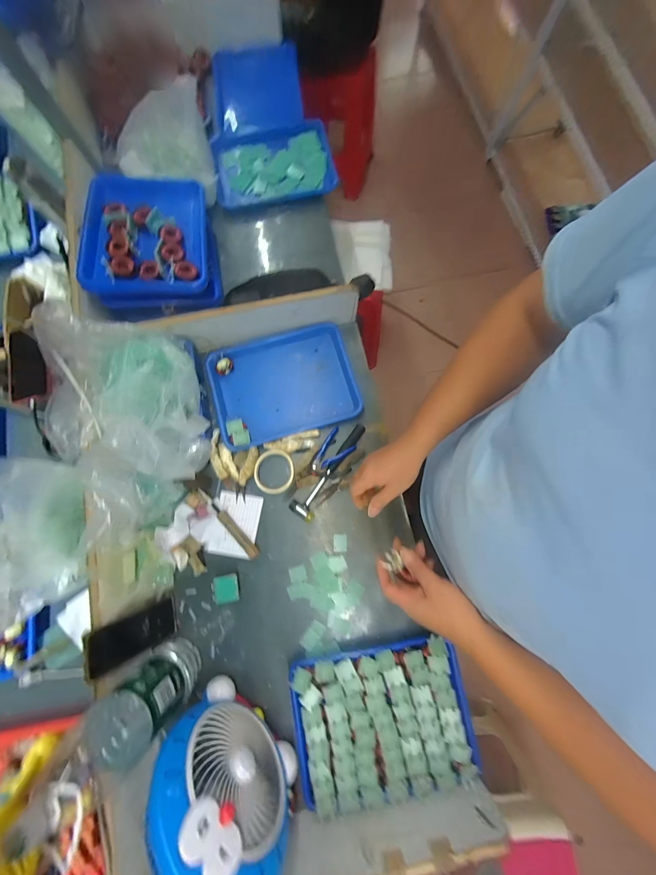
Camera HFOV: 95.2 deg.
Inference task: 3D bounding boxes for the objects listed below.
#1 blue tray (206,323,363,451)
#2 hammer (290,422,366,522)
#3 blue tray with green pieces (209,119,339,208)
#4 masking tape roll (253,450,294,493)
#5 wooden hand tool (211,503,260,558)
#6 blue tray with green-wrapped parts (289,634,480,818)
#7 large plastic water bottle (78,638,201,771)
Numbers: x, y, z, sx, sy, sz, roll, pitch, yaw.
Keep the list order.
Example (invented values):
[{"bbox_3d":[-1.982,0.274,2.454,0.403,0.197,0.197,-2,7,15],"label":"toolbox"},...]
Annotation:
[{"bbox_3d":[-0.104,-0.129,0.711,0.333,0.032,0.243,-16,78,-3],"label":"blue tray"},{"bbox_3d":[0.004,0.071,0.682,0.057,0.024,0.249,33,80,7],"label":"hammer"},{"bbox_3d":[-0.154,-0.764,0.841,0.319,0.063,0.235,-10,78,-2],"label":"blue tray with green pieces"},{"bbox_3d":[-0.122,0.077,0.676,0.087,0.020,0.098,4,78,1],"label":"masking tape roll"},{"bbox_3d":[-0.204,0.202,0.651,0.024,0.019,0.147,-44,81,-9],"label":"wooden hand tool"},{"bbox_3d":[0.105,0.540,0.578,0.327,0.048,0.248,-10,78,-2],"label":"blue tray with green-wrapped parts"},{"bbox_3d":[-0.306,0.444,0.526,0.088,0.219,0.088,0,78,0],"label":"large plastic water bottle"}]

